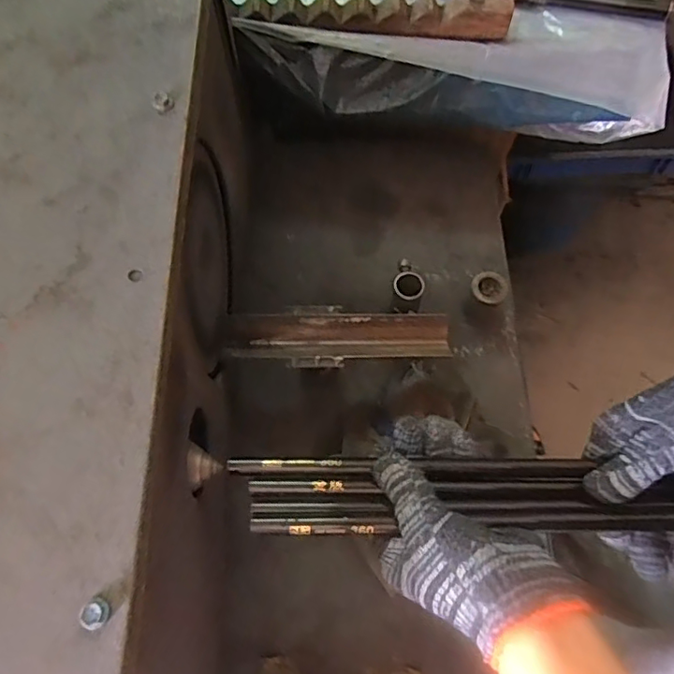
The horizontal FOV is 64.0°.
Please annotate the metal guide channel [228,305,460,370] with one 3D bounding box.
[{"bbox_3d":[0.001,0.002,0.437,0.180,0.021,0.049,1,68,-1],"label":"metal guide channel"}]

